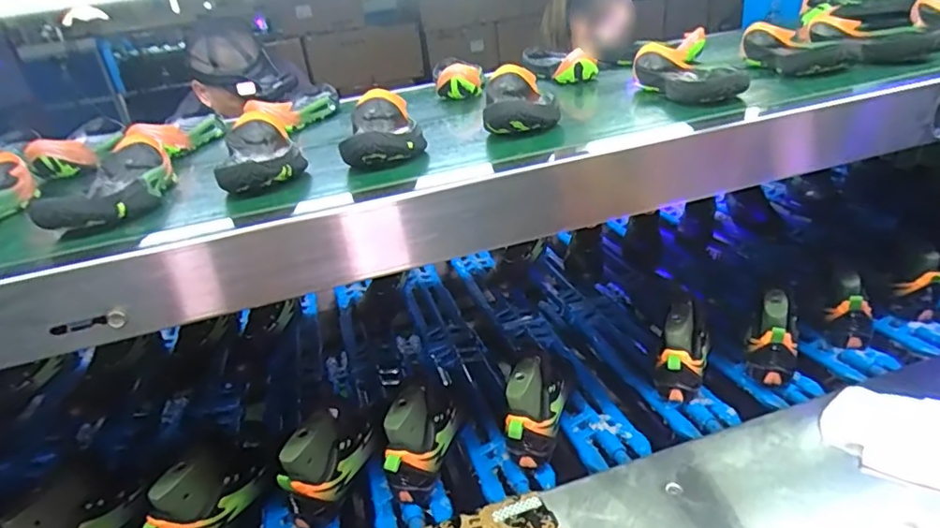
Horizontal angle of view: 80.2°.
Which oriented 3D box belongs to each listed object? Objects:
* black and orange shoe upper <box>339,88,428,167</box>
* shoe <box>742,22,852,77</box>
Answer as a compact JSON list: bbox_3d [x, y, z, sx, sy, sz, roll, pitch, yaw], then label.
[{"bbox_3d":[-0.107,-0.170,0.699,0.092,0.051,0.230,-9,26,-3],"label":"black and orange shoe upper"},{"bbox_3d":[0.477,-0.324,0.840,0.076,0.049,0.198,-5,26,6],"label":"shoe"}]

